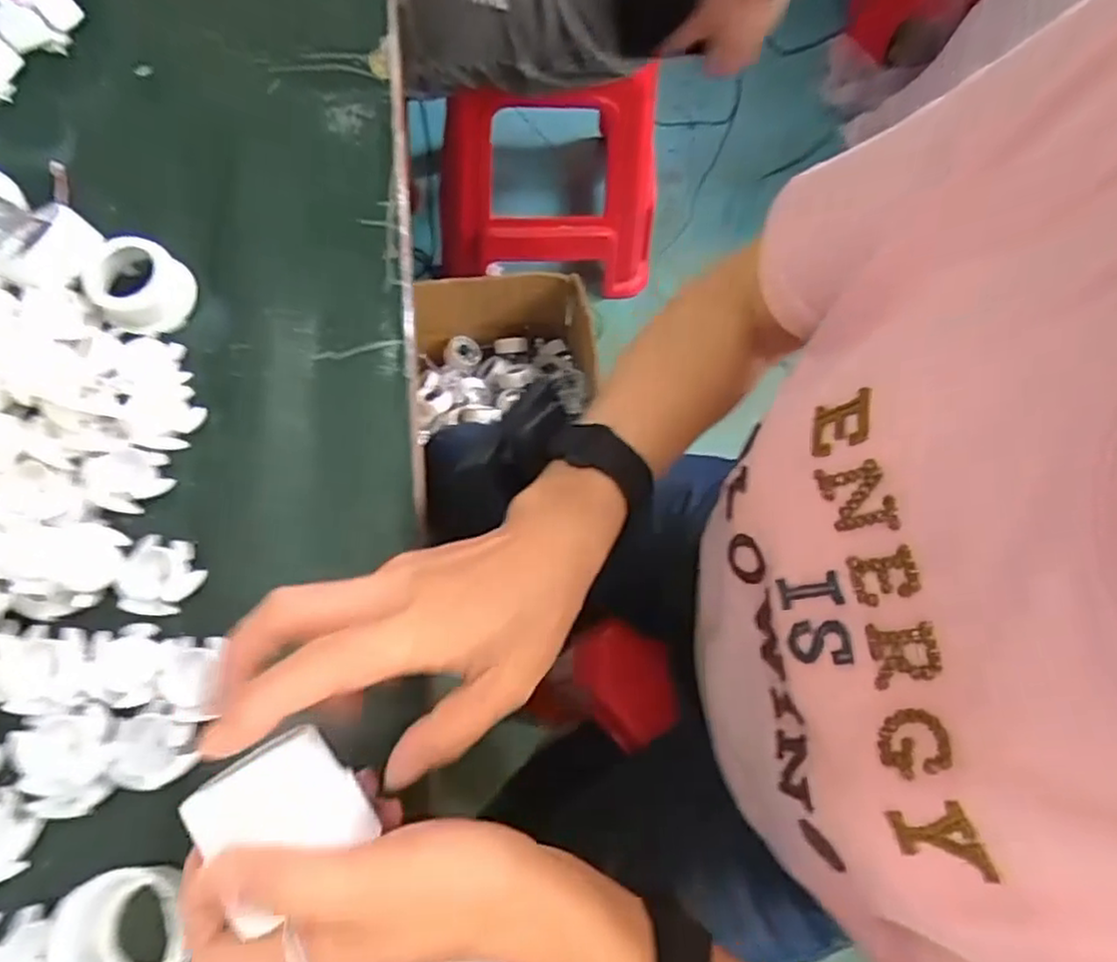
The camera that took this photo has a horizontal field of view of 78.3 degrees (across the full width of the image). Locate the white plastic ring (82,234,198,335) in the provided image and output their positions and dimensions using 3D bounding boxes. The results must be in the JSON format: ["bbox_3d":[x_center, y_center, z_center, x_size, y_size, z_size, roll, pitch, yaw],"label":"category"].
[{"bbox_3d":[-0.258,-0.121,0.423,0.056,0.031,0.052,1,70,-2],"label":"white plastic ring"}]

